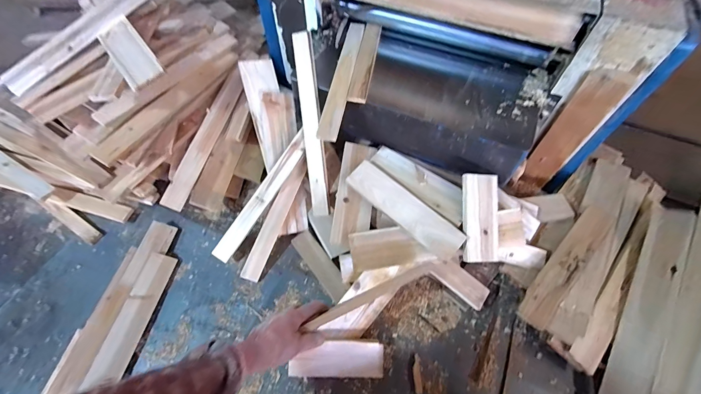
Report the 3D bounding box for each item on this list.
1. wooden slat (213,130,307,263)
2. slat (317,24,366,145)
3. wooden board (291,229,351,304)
[{"bbox_3d":[-0.204,0.000,0.733,0.039,0.018,0.336,34,88,18],"label":"wooden slat"},{"bbox_3d":[-0.014,-0.269,0.704,0.041,0.016,0.368,9,60,5],"label":"slat"},{"bbox_3d":[-0.070,0.159,0.748,0.050,0.014,0.182,-33,65,-18],"label":"wooden board"}]

